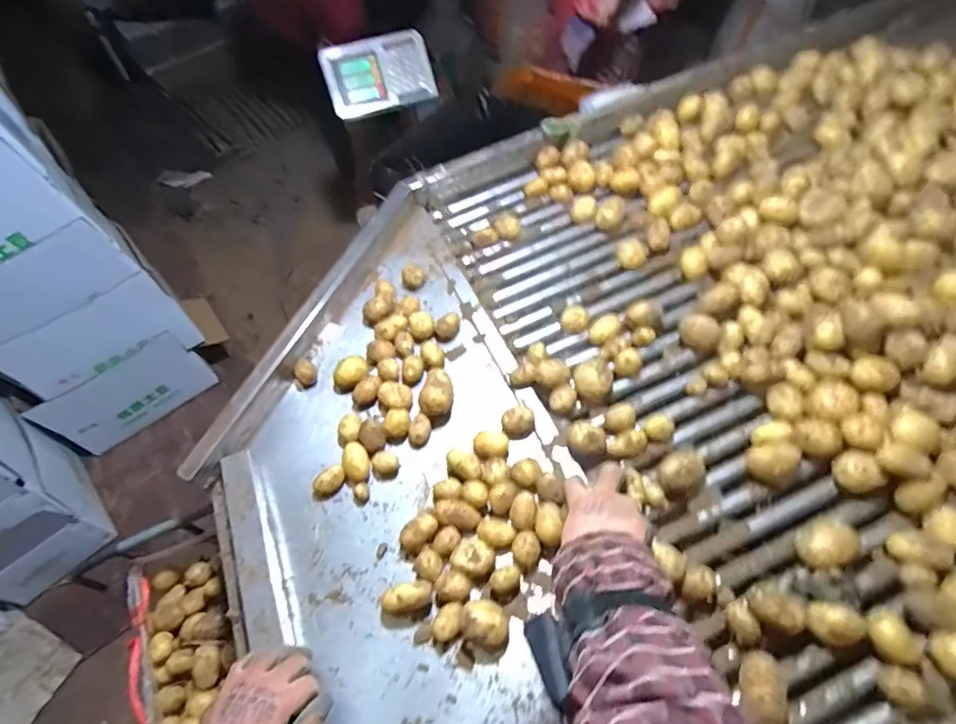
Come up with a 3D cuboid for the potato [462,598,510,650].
[{"bbox_3d":[0.008,0.268,0.534,0.046,0.038,0.042,-2,56,3],"label":"potato"}]

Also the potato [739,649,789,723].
[{"bbox_3d":[0.256,0.301,0.471,0.036,0.041,0.066,-2,56,4],"label":"potato"}]

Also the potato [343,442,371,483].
[{"bbox_3d":[-0.151,0.125,0.653,0.029,0.028,0.048,-18,57,-7],"label":"potato"}]

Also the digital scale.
[{"bbox_3d":[-0.236,-0.690,1.250,0.252,0.158,0.041,-16,14,-3],"label":"digital scale"}]

